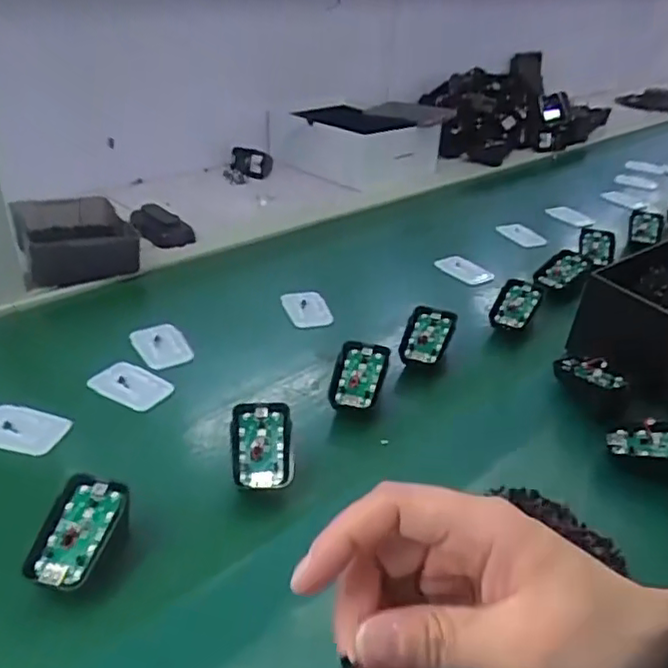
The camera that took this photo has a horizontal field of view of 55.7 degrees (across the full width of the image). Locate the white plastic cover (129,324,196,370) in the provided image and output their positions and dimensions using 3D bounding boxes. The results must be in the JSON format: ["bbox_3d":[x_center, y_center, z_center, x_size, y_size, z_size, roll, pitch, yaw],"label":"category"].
[{"bbox_3d":[-0.163,0.011,0.604,0.045,0.006,0.067,-17,37,-26],"label":"white plastic cover"}]

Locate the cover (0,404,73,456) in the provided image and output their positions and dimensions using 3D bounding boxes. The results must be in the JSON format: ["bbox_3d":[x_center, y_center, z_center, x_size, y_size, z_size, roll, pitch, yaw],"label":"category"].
[{"bbox_3d":[-0.247,0.074,0.497,0.070,0.009,0.043,9,34,11],"label":"cover"}]

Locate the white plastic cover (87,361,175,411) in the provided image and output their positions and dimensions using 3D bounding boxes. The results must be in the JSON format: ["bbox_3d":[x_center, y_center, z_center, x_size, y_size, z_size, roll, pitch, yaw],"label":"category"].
[{"bbox_3d":[-0.175,0.043,0.550,0.064,0.004,0.045,21,38,28],"label":"white plastic cover"}]

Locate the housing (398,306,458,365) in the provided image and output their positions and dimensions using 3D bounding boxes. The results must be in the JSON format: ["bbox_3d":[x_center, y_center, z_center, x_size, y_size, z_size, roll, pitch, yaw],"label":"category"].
[{"bbox_3d":[0.087,0.002,0.609,0.044,0.012,0.074,16,52,20],"label":"housing"}]

